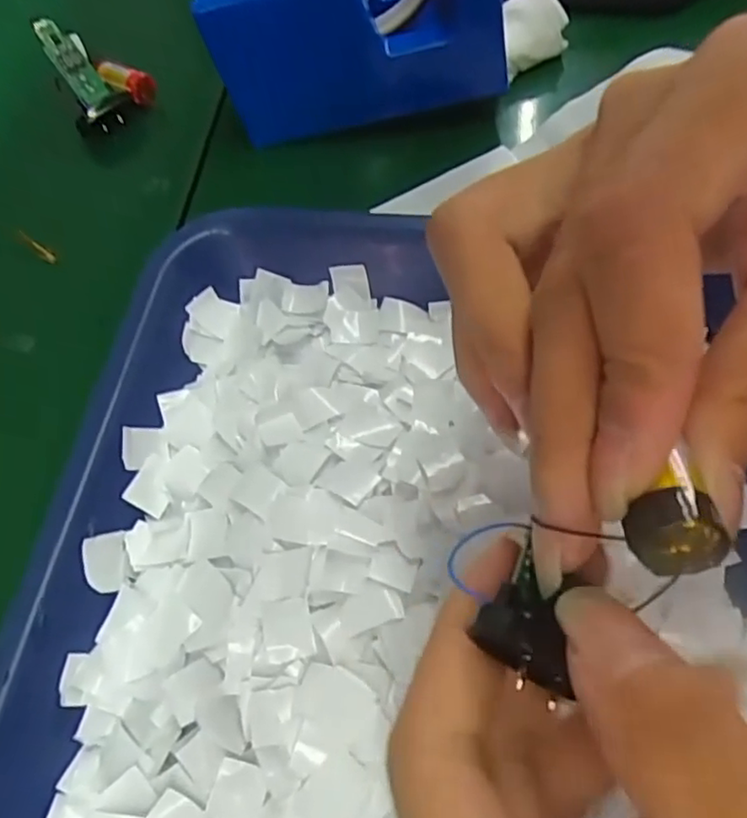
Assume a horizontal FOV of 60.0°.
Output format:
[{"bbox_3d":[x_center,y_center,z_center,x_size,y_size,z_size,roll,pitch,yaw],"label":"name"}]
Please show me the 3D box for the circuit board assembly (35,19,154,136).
[{"bbox_3d":[-0.143,-0.177,0.336,0.044,0.053,0.014,-31,24,-26],"label":"circuit board assembly"}]

